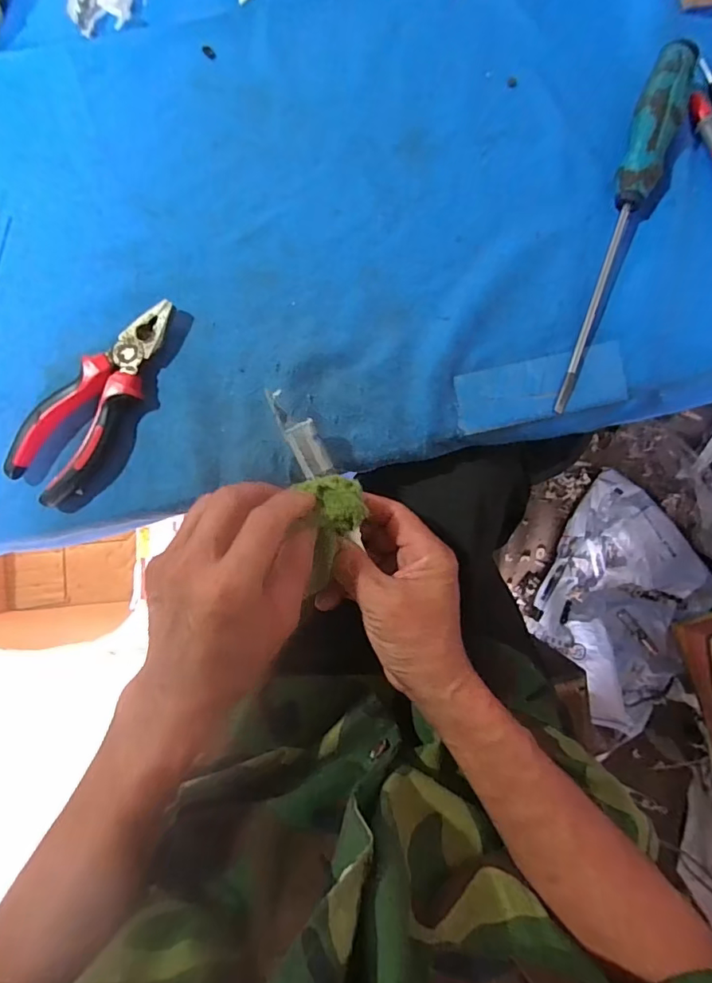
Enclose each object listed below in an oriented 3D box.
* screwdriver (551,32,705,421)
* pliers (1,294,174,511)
[{"bbox_3d":[0.181,-0.176,0.341,0.029,0.029,0.250,17,86,4],"label":"screwdriver"},{"bbox_3d":[-0.176,-0.060,0.357,0.057,0.021,0.155,42,88,6],"label":"pliers"}]

